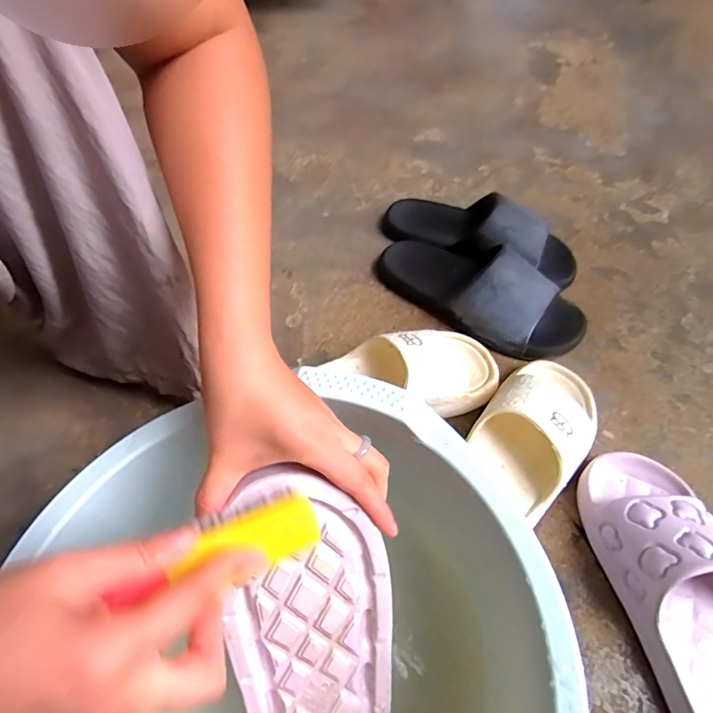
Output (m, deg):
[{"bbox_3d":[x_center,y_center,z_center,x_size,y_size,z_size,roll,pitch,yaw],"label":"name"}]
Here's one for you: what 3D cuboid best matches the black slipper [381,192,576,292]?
[{"bbox_3d":[0.165,-0.172,0.641,0.271,0.078,0.109,23,59,15],"label":"black slipper"}]

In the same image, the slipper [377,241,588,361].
[{"bbox_3d":[0.146,-0.086,0.583,0.265,0.074,0.108,26,60,17],"label":"slipper"}]

